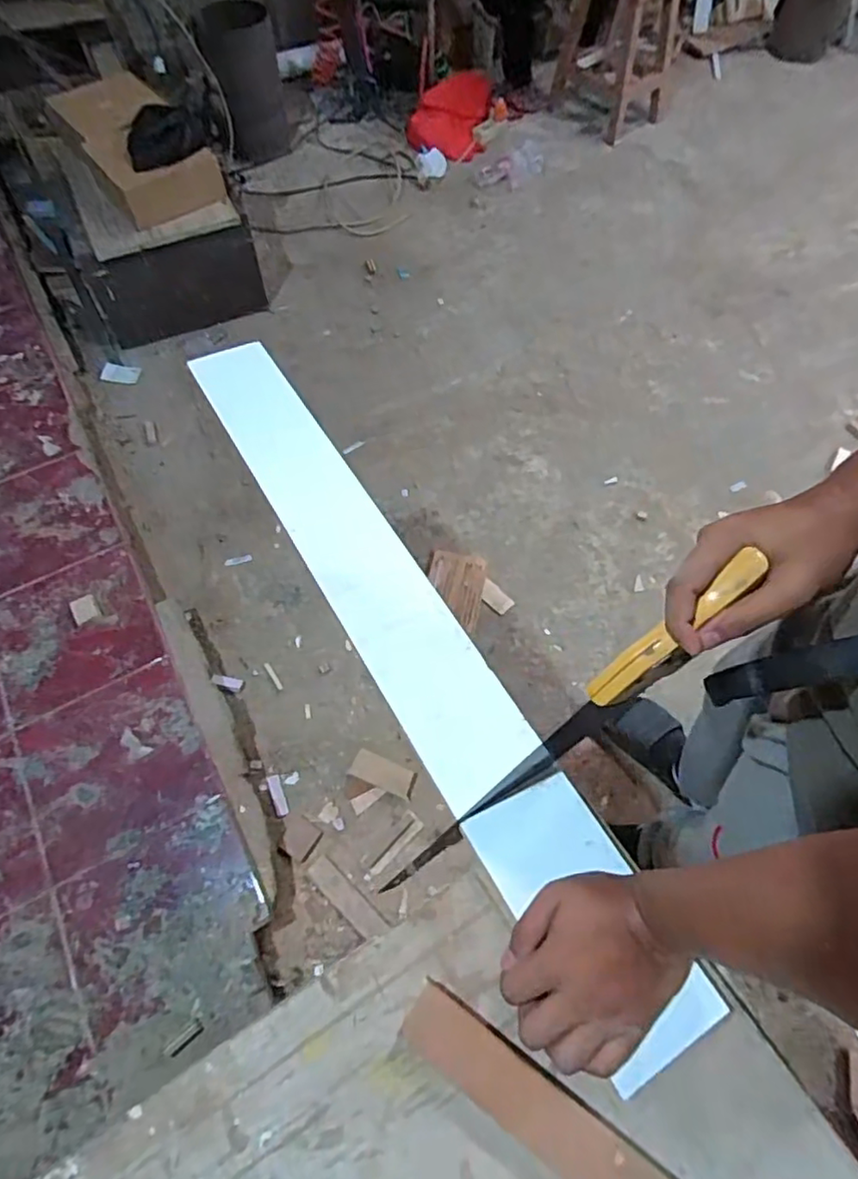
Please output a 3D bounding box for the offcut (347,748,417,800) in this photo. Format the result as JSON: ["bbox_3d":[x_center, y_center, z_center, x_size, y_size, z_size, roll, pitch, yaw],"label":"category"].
[{"bbox_3d":[-0.090,0.358,1.186,0.122,0.009,0.056,22,78,4],"label":"offcut"}]

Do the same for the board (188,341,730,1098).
[{"bbox_3d":[-0.044,0.010,0.601,0.096,0.014,0.827,-28,62,-13],"label":"board"}]

